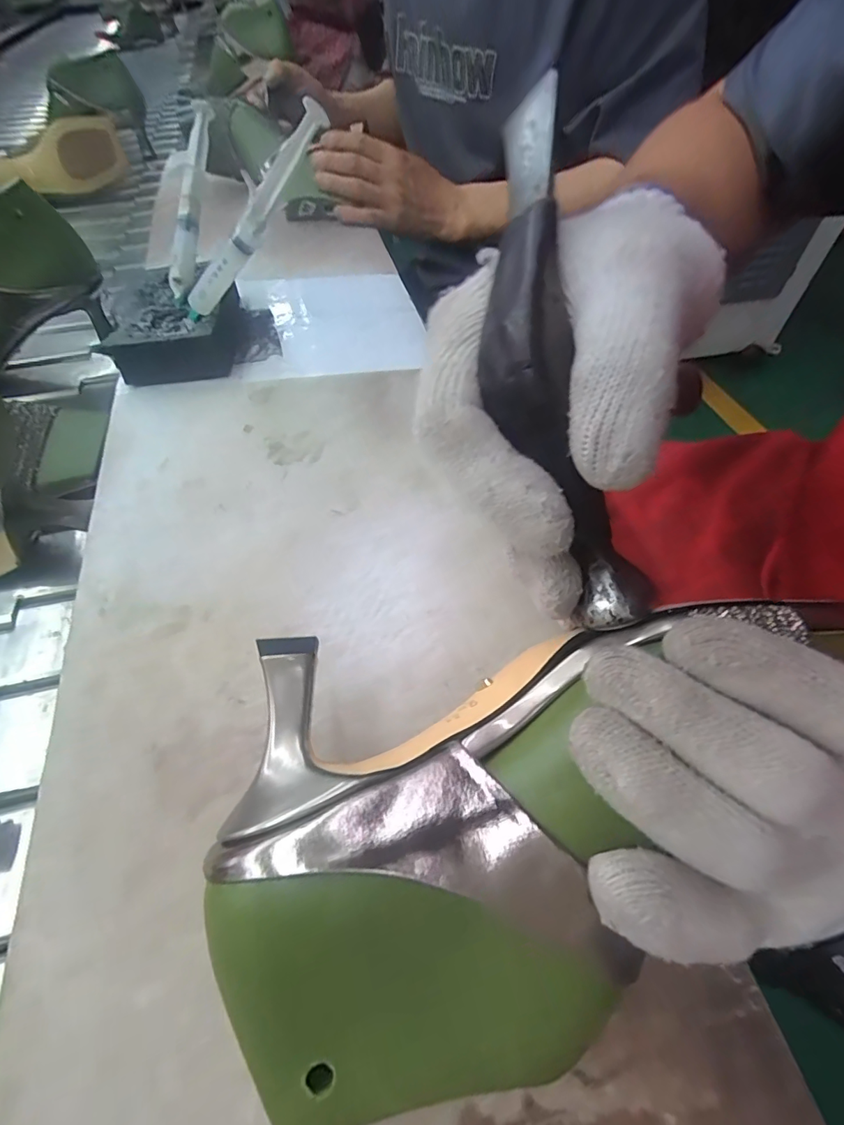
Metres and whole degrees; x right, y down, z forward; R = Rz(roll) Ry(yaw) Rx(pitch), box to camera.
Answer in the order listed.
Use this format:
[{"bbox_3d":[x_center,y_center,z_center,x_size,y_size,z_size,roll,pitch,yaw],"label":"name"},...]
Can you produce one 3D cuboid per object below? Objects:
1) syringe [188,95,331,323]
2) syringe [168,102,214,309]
[{"bbox_3d":[-0.115,-0.213,0.307,0.020,0.167,0.024,36,47,-30],"label":"syringe"},{"bbox_3d":[-0.175,-0.269,0.361,0.015,0.015,0.139,14,98,10],"label":"syringe"}]

